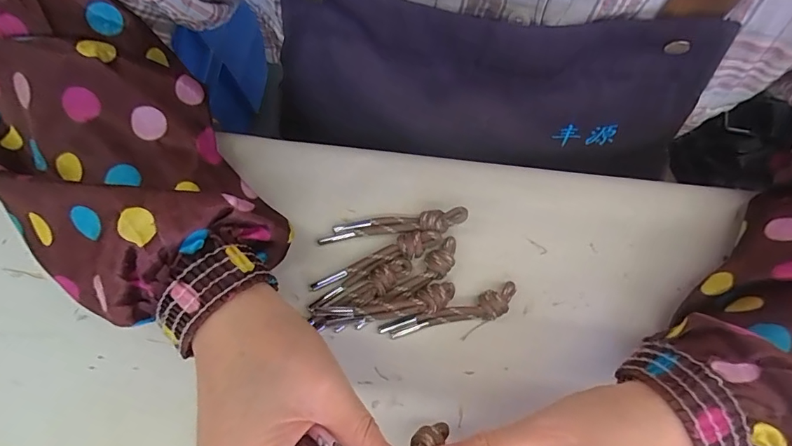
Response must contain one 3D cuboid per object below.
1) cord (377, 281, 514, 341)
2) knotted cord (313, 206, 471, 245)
[{"bbox_3d":[0.032,0.056,0.273,0.085,0.015,0.017,-13,79,-5],"label":"cord"},{"bbox_3d":[-0.003,0.002,0.278,0.090,0.017,0.014,-4,78,-3],"label":"knotted cord"}]

